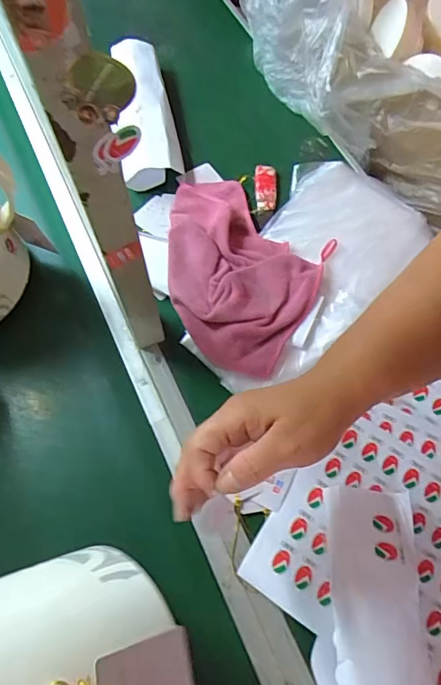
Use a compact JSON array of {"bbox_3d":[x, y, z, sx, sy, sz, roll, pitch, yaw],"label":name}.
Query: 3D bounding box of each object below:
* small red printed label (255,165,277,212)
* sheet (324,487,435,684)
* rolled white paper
[{"bbox_3d":[0.057,-0.192,0.588,0.025,0.009,0.063,0,66,1],"label":"small red printed label"},{"bbox_3d":[0.129,0.225,0.373,0.087,0.060,0.223,1,66,1],"label":"sheet"},{"bbox_3d":[-0.101,-0.301,0.626,0.079,0.054,0.237,-10,66,-4],"label":"rolled white paper"}]

